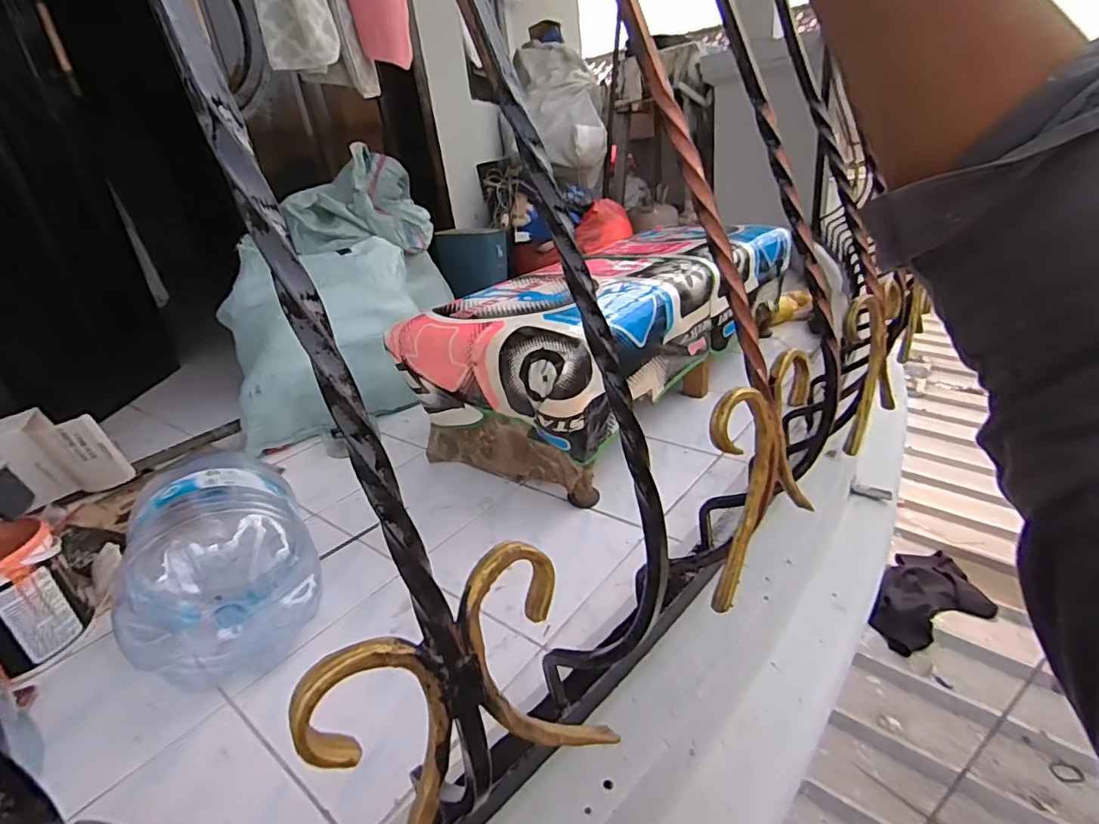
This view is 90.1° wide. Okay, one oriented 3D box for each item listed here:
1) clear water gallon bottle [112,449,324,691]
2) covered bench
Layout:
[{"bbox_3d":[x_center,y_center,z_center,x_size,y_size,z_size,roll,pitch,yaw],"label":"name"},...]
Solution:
[{"bbox_3d":[-0.470,0.211,0.814,0.217,0.214,0.302,-19,26,-22],"label":"clear water gallon bottle"},{"bbox_3d":[0.173,-0.180,1.380,0.435,0.364,1.043,12,31,37],"label":"covered bench"}]

